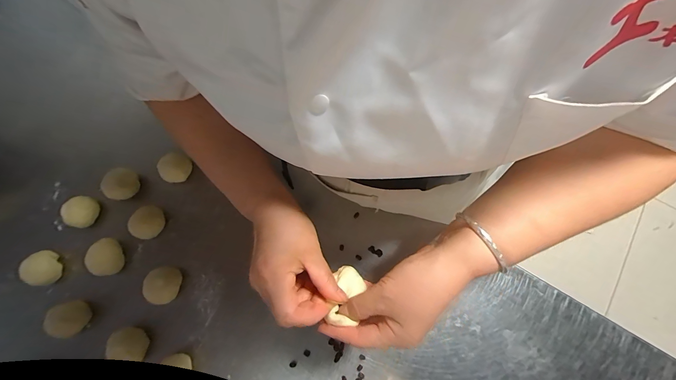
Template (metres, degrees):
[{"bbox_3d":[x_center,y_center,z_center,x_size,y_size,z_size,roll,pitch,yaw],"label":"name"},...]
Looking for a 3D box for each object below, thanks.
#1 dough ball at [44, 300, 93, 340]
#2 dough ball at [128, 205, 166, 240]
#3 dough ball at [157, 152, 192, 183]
[{"bbox_3d":[-0.416,0.200,0.457,0.054,0.049,0.052,-6,73,-2],"label":"dough ball"},{"bbox_3d":[-0.321,0.054,0.498,0.043,0.028,0.055,28,75,8],"label":"dough ball"},{"bbox_3d":[-0.288,-0.035,0.524,0.049,0.041,0.051,29,76,9],"label":"dough ball"}]

